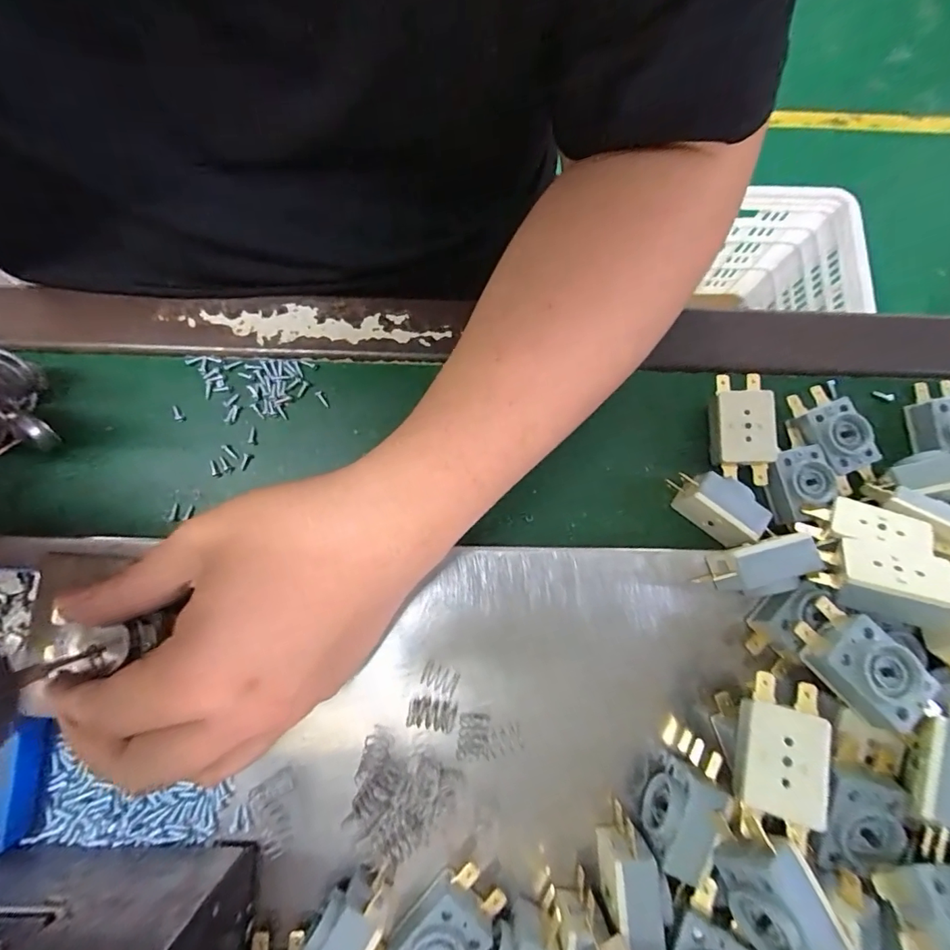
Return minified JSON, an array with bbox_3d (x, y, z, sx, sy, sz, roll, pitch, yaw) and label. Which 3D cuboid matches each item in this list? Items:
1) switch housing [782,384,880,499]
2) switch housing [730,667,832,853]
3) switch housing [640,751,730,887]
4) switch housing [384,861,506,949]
[{"bbox_3d":[0.190,-0.021,0.258,0.029,0.016,0.056,-21,80,-6],"label":"switch housing"},{"bbox_3d":[0.117,0.108,0.186,0.030,0.015,0.056,6,64,32],"label":"switch housing"},{"bbox_3d":[0.084,0.142,0.206,0.021,0.033,0.037,26,79,4],"label":"switch housing"},{"bbox_3d":[-0.014,0.186,0.194,0.029,0.014,0.052,41,81,6],"label":"switch housing"}]

